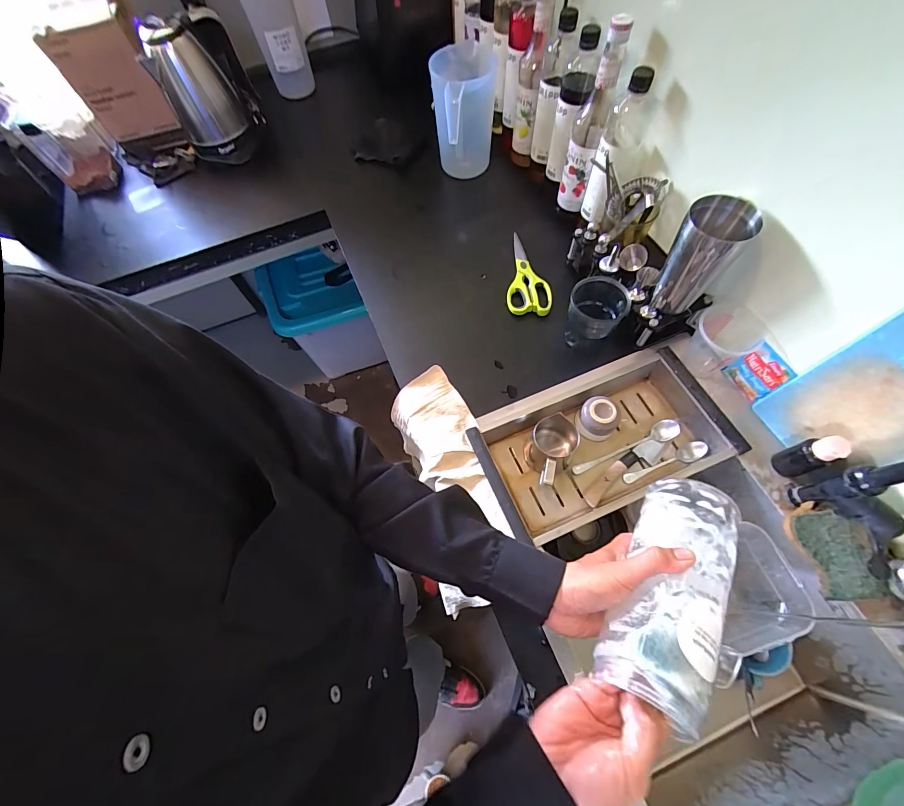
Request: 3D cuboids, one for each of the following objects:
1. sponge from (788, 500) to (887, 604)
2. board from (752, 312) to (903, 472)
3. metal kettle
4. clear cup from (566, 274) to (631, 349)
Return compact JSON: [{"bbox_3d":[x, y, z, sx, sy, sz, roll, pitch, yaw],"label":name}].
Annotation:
[{"bbox_3d":[0.497,0.190,0.496,0.072,0.030,0.114,-27,67,17],"label":"sponge"},{"bbox_3d":[0.501,0.007,0.467,0.016,0.238,0.137,-20,67,-9],"label":"board"},{"bbox_3d":[-0.514,-0.661,0.811,0.176,0.218,0.126,-30,67,-10],"label":"metal kettle"},{"bbox_3d":[0.232,-0.145,0.634,0.081,0.106,0.082,-1,65,2],"label":"clear cup"}]

